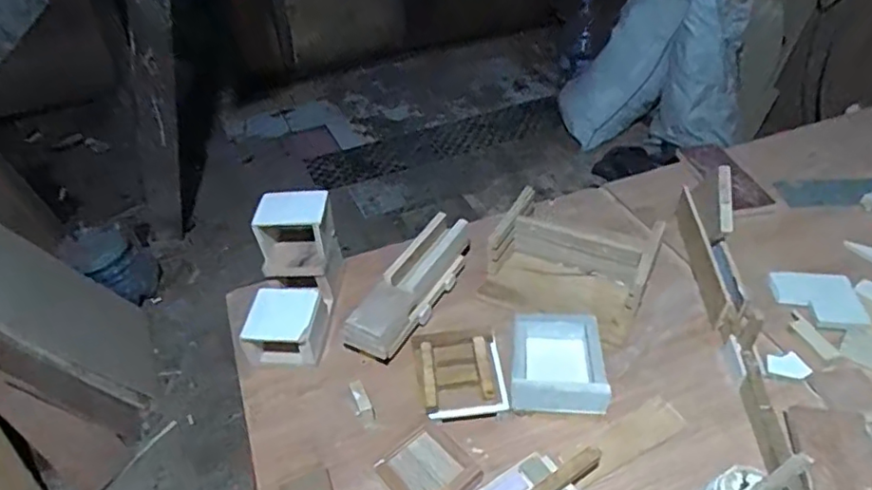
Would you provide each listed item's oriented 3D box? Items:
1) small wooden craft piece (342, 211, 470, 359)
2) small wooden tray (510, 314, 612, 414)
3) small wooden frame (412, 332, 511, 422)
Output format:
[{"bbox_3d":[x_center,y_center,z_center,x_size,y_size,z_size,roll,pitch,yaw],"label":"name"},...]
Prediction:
[{"bbox_3d":[-0.035,0.068,0.999,0.085,0.083,0.294,20,47,24],"label":"small wooden craft piece"},{"bbox_3d":[0.177,0.175,0.876,0.134,0.047,0.156,-1,41,6],"label":"small wooden tray"},{"bbox_3d":[0.037,0.191,0.878,0.122,0.054,0.142,-6,42,-3],"label":"small wooden frame"}]

